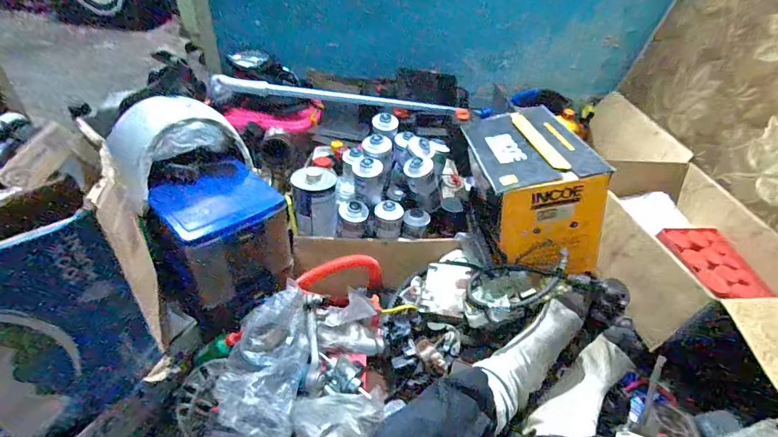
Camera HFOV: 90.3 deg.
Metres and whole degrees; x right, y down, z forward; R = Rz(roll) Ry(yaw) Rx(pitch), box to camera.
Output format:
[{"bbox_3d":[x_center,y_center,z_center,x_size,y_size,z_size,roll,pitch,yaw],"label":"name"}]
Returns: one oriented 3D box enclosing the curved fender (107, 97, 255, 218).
[{"bbox_3d":[-0.400,-0.142,0.708,0.148,0.117,0.229,32,46,27],"label":"curved fender"}]

